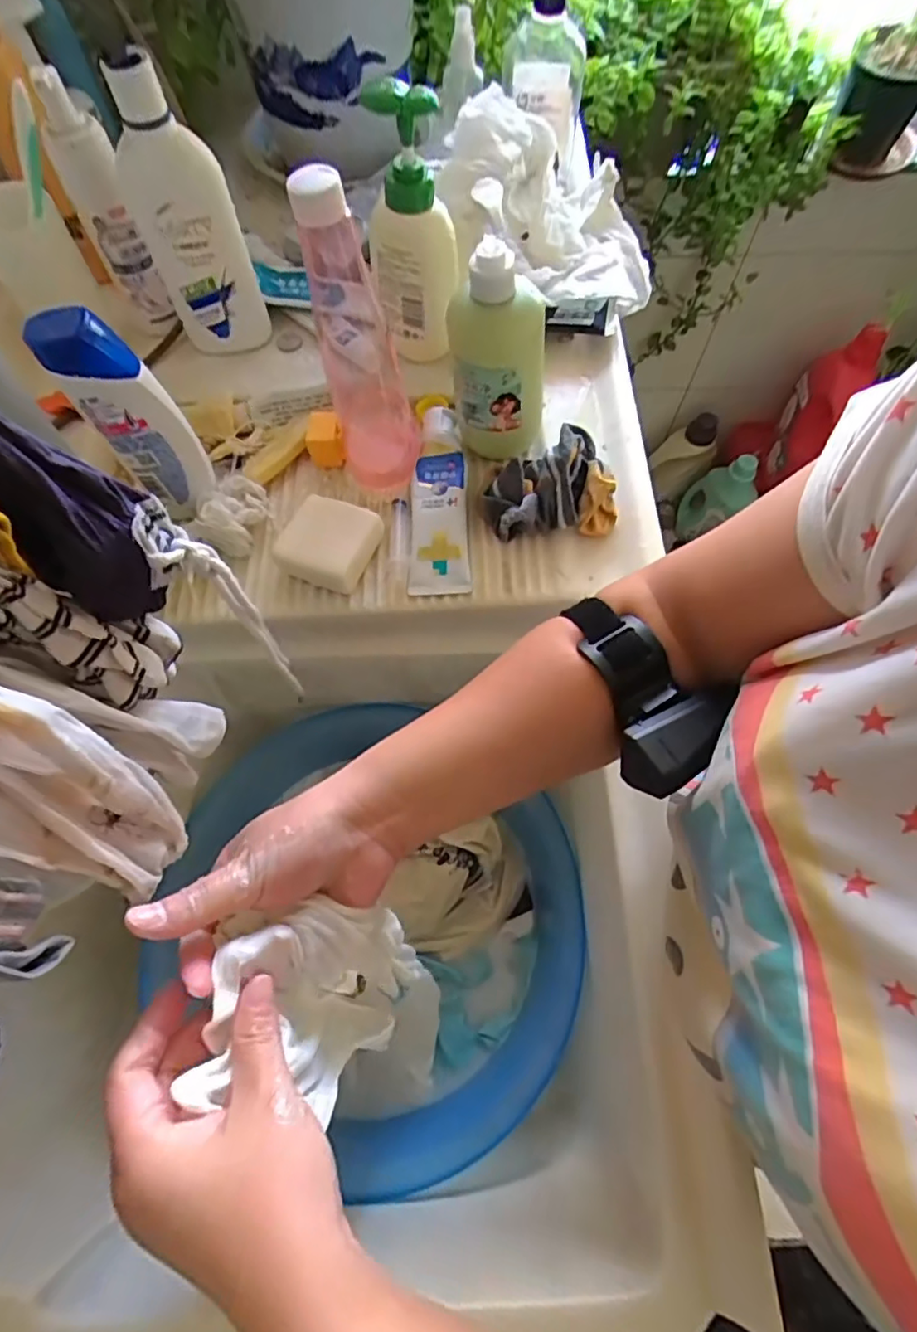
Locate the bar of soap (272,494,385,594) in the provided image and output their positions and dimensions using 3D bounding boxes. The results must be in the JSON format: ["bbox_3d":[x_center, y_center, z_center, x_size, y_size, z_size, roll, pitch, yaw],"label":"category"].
[{"bbox_3d":[-0.101,-0.097,0.459,0.064,0.026,0.063,24,69,10],"label":"bar of soap"}]

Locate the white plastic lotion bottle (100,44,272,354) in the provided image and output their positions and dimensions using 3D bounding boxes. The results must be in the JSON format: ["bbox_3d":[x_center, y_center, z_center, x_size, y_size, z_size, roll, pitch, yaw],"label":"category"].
[{"bbox_3d":[-0.207,-0.337,0.459,0.072,0.199,0.034,-22,69,-9],"label":"white plastic lotion bottle"}]

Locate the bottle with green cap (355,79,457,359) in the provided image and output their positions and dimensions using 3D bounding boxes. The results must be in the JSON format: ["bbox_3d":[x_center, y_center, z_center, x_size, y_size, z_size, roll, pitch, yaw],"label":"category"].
[{"bbox_3d":[-0.031,-0.326,0.453,0.071,0.176,0.047,-8,67,-4],"label":"bottle with green cap"}]

